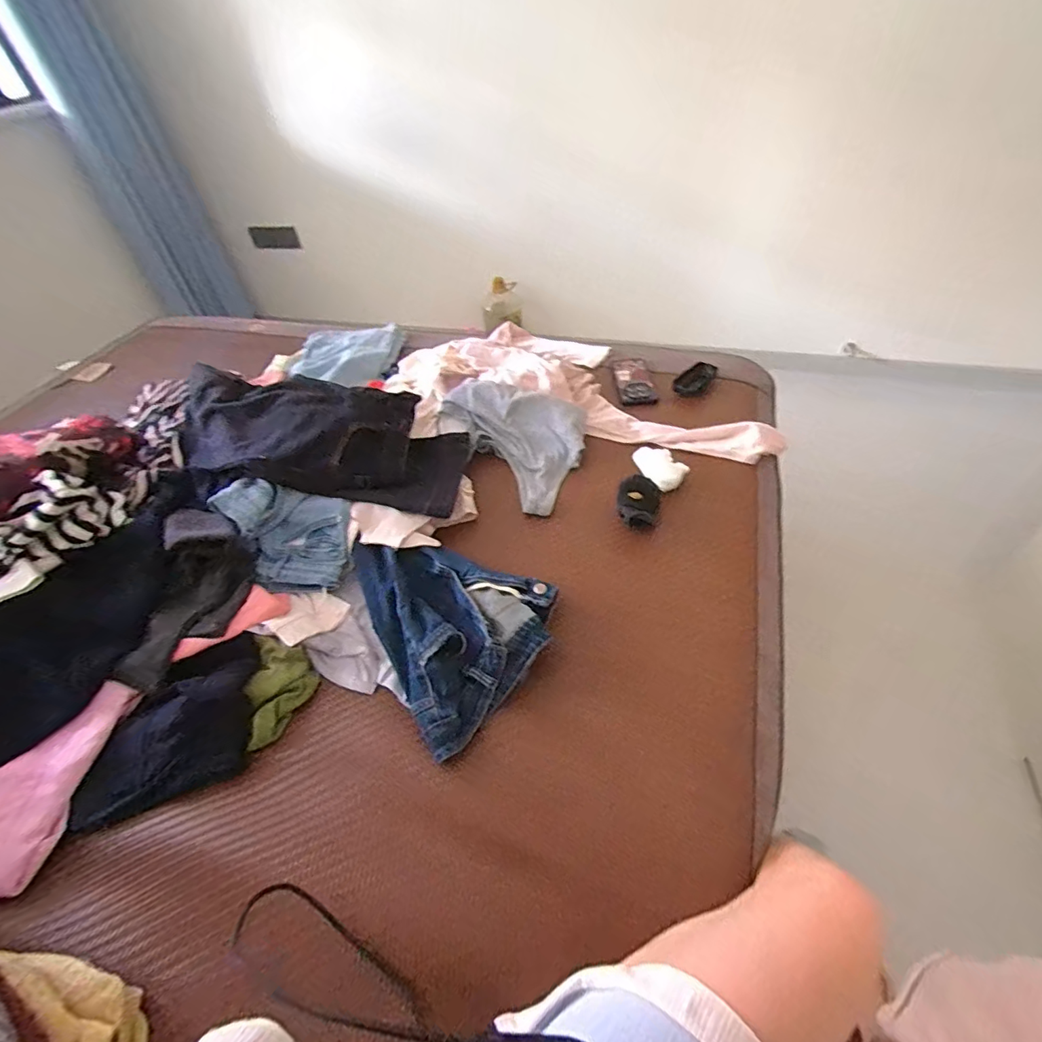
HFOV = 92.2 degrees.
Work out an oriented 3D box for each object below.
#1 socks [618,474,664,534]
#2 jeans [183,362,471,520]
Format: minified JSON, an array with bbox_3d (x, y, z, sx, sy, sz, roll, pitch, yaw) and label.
[{"bbox_3d":[0.185,-0.032,0.783,0.068,0.051,0.078,13,51,18],"label":"socks"},{"bbox_3d":[-0.335,-0.133,0.856,0.468,0.130,0.229,1,48,8],"label":"jeans"}]

